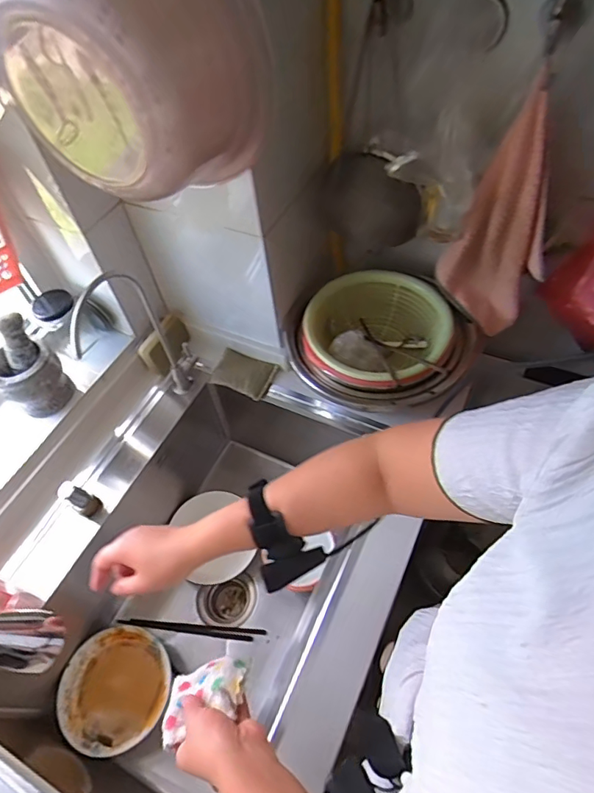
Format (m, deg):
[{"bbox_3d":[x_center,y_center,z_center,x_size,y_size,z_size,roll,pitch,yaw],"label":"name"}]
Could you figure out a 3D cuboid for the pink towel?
[{"bbox_3d":[0.304,-0.243,0.721,0.145,0.337,0.073,23,60,18],"label":"pink towel"}]

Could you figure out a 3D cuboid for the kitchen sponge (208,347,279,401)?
[{"bbox_3d":[-0.104,-0.039,0.923,0.125,0.034,0.079,19,59,16],"label":"kitchen sponge"}]

